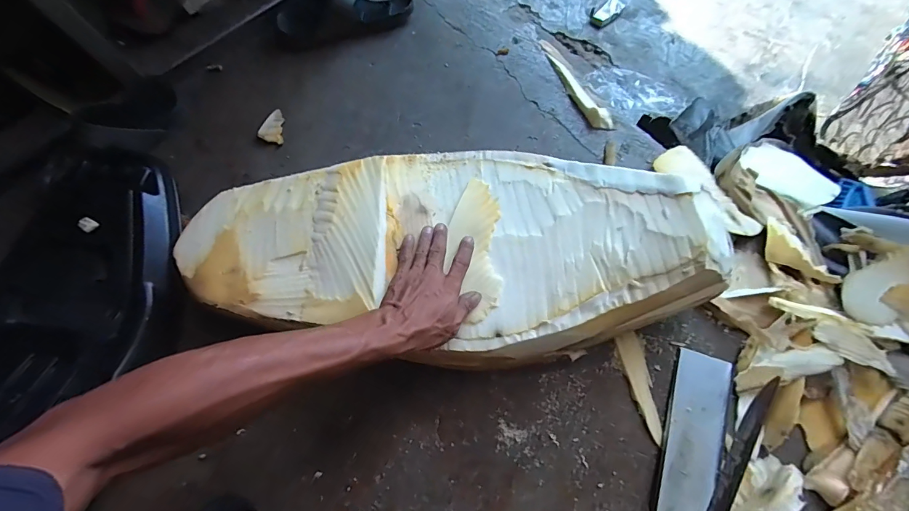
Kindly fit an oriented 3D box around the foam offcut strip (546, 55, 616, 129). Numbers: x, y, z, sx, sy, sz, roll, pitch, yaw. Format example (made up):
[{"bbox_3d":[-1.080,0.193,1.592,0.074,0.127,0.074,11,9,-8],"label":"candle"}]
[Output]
[{"bbox_3d":[0.225,-0.302,0.708,0.031,0.019,0.187,-29,75,-8],"label":"foam offcut strip"}]

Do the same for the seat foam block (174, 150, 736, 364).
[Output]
[{"bbox_3d":[-0.008,-0.013,0.519,0.671,0.091,0.279,2,73,2],"label":"seat foam block"}]

